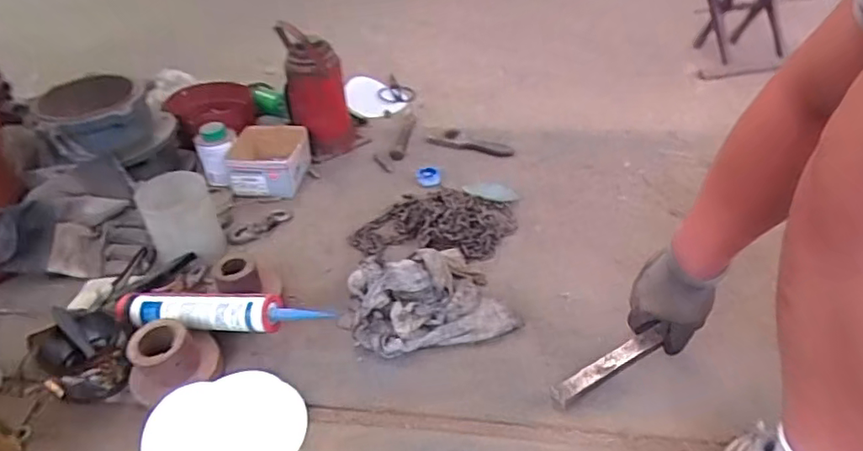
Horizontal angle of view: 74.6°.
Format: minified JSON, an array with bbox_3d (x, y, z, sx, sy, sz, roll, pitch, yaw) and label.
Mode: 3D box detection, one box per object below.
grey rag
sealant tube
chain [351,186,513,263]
[{"bbox_3d":[-0.021,0.095,0.854,0.235,0.084,0.200,-14,40,-12],"label":"grey rag"},{"bbox_3d":[-0.301,0.121,0.813,0.333,0.051,0.053,4,40,10],"label":"sealant tube"},{"bbox_3d":[0.010,-0.012,1.043,0.280,0.058,0.209,8,40,14],"label":"chain"}]

